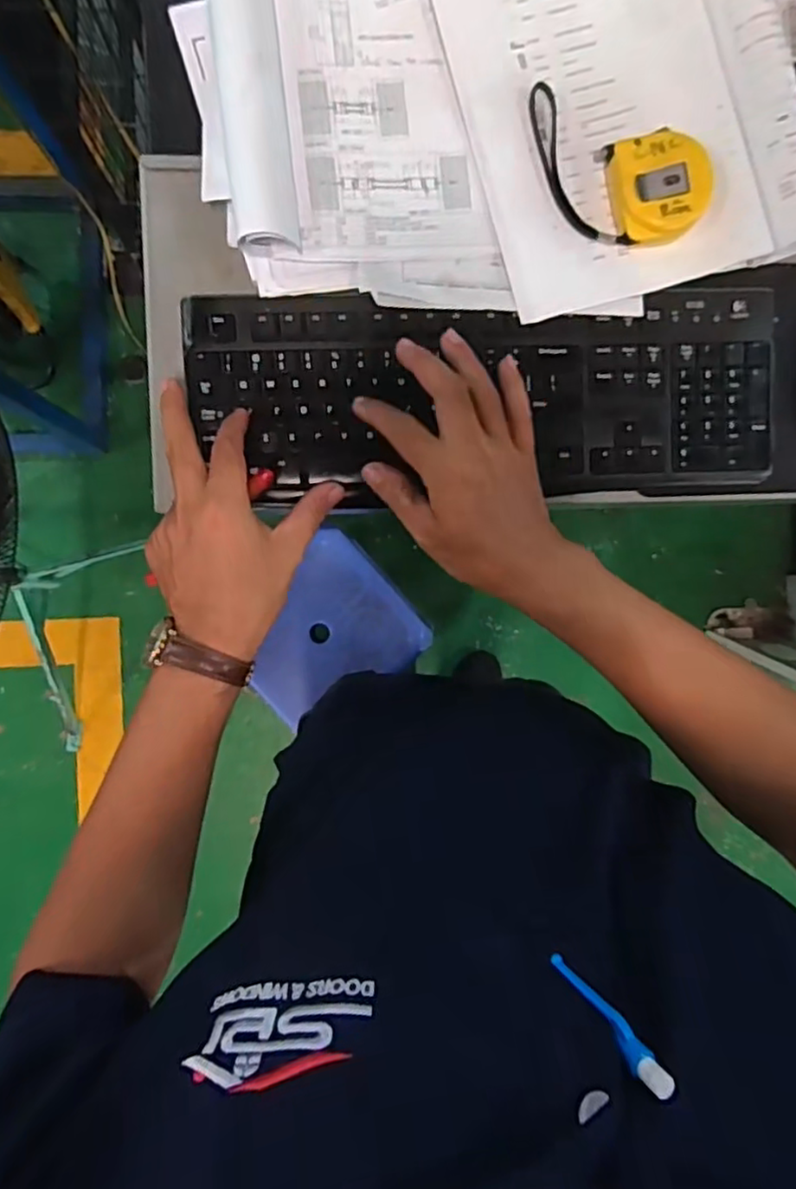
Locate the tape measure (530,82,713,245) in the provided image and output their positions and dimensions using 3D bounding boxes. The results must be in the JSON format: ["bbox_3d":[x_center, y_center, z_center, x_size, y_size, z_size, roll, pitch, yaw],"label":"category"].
[{"bbox_3d":[0.151,-0.303,0.465,0.139,0.032,0.081,27,88,-4],"label":"tape measure"}]

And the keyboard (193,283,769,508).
[{"bbox_3d":[0.070,-0.151,0.491,0.439,0.018,0.150,0,90,-4],"label":"keyboard"}]

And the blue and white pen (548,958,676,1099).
[{"bbox_3d":[0.069,0.139,0.216,0.008,0.054,0.007,41,87,-29],"label":"blue and white pen"}]

